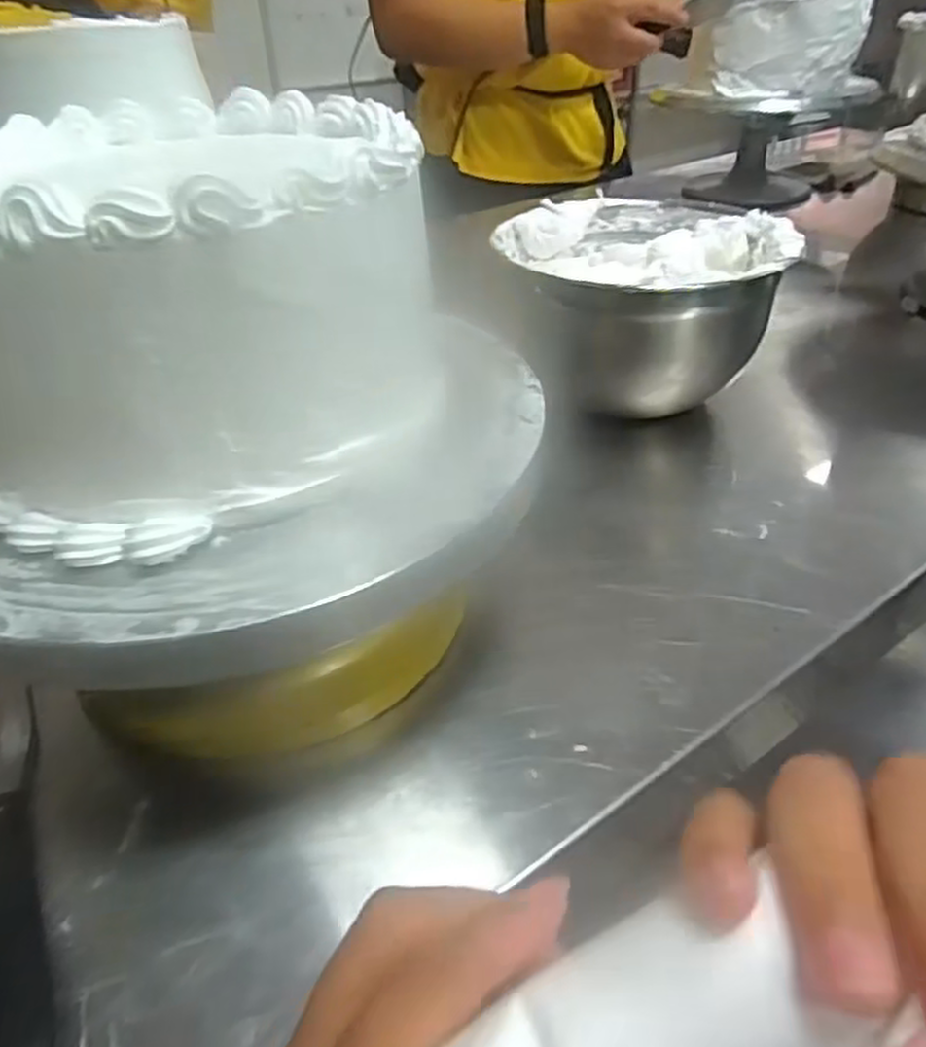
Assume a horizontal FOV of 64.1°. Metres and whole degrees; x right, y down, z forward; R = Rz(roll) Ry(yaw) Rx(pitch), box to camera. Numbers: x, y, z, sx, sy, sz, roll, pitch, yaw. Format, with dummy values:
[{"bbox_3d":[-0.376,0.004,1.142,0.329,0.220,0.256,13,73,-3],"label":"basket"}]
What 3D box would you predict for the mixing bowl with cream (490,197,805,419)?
[{"bbox_3d":[0.135,-0.167,0.565,0.178,0.116,0.190,-2,37,2],"label":"mixing bowl with cream"}]

